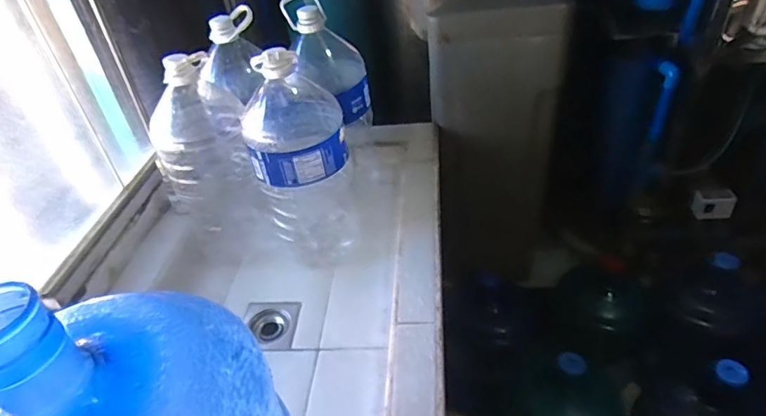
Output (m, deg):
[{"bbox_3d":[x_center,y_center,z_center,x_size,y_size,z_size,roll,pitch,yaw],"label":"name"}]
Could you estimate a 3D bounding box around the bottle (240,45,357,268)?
[{"bbox_3d":[-0.145,-0.085,0.888,0.166,0.389,0.155,-11,38,-4],"label":"bottle"}]

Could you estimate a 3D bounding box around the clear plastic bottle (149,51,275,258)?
[{"bbox_3d":[-0.321,-0.092,0.916,0.148,0.372,0.149,-11,38,-4],"label":"clear plastic bottle"}]

